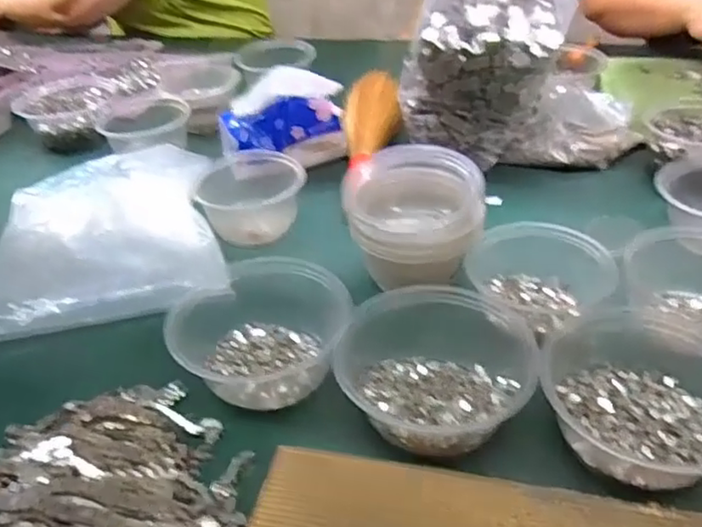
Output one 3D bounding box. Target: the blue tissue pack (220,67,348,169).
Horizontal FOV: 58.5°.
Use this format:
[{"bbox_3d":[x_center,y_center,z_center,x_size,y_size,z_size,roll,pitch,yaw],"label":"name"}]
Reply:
[{"bbox_3d":[-0.083,-0.171,0.751,0.150,0.100,0.058,-8,39,-3],"label":"blue tissue pack"}]

